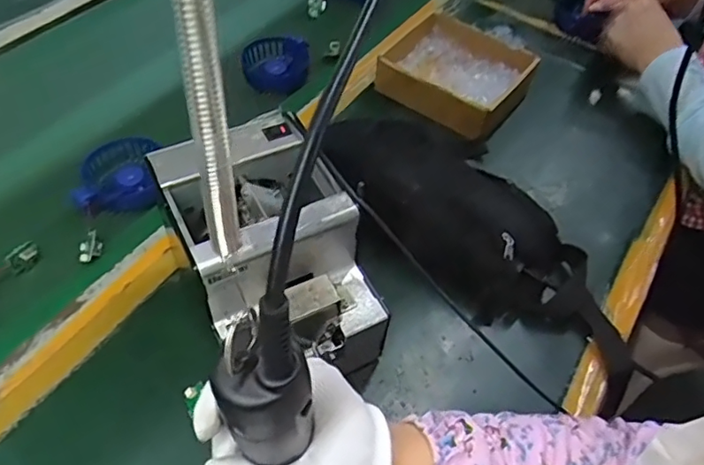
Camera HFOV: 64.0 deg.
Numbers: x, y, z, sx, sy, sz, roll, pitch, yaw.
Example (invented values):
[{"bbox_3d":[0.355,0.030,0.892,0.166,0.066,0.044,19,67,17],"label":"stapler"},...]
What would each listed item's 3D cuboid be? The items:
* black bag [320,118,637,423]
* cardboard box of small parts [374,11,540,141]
[{"bbox_3d":[0.125,-0.002,0.545,0.152,0.076,0.363,-31,59,-25],"label":"black bag"},{"bbox_3d":[0.124,-0.186,0.672,0.163,0.058,0.122,34,57,21],"label":"cardboard box of small parts"}]

